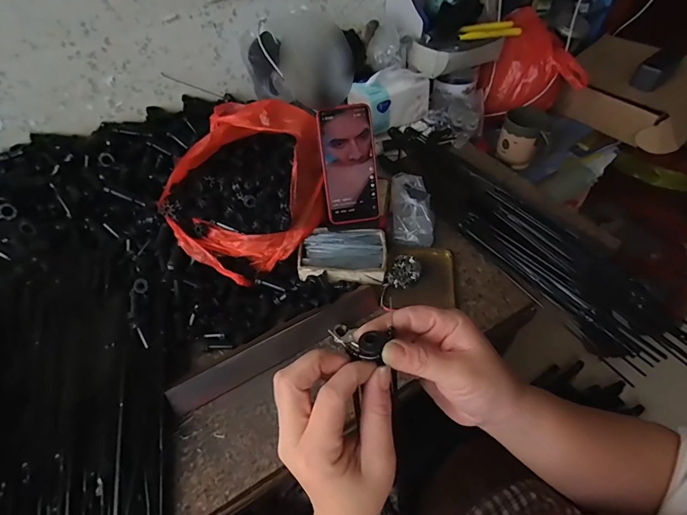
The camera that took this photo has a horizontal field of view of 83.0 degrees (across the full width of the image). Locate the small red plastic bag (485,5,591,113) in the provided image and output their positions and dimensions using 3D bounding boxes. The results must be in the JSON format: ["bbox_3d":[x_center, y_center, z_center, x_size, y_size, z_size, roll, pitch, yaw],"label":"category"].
[{"bbox_3d":[0.415,-0.416,0.850,0.200,0.157,0.122,10,52,12],"label":"small red plastic bag"}]

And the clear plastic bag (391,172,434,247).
[{"bbox_3d":[0.111,-0.083,0.623,0.071,0.052,0.131,-4,68,0],"label":"clear plastic bag"}]

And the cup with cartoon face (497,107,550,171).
[{"bbox_3d":[0.378,-0.250,0.814,0.093,0.095,0.080,22,55,20],"label":"cup with cartoon face"}]

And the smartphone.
[{"bbox_3d":[0.009,-0.133,0.560,0.078,0.162,0.011,-7,12,-3],"label":"smartphone"}]

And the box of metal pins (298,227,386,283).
[{"bbox_3d":[0.000,-0.007,0.583,0.123,0.028,0.092,0,50,4],"label":"box of metal pins"}]

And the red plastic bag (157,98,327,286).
[{"bbox_3d":[-0.137,-0.103,0.568,0.208,0.153,0.244,22,55,20],"label":"red plastic bag"}]

